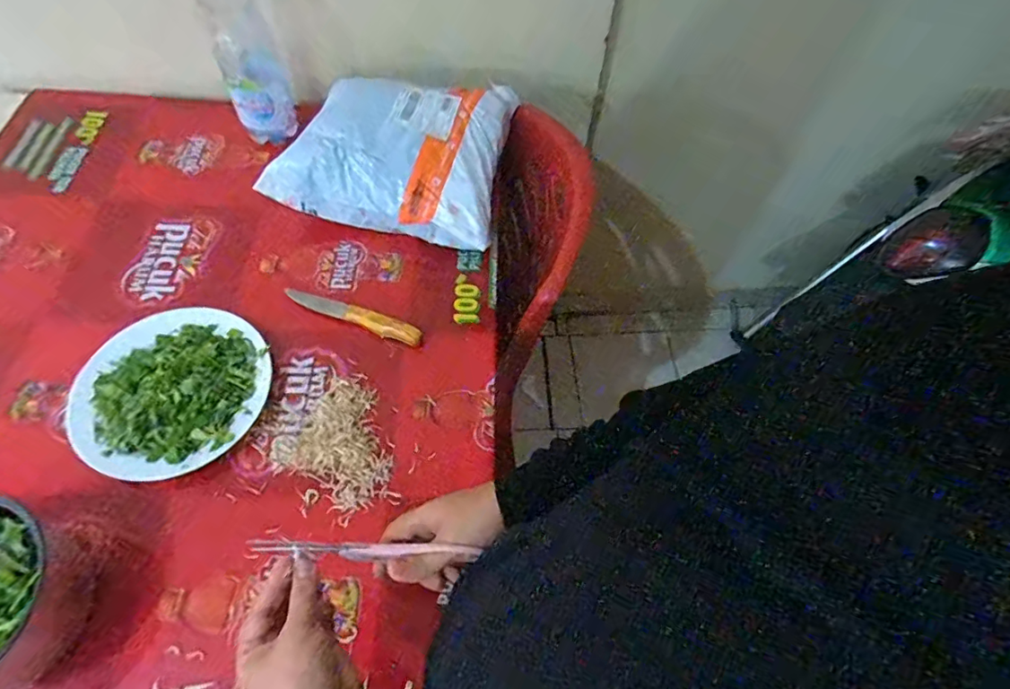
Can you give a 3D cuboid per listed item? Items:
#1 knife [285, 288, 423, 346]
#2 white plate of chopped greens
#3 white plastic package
[{"bbox_3d":[-0.201,-0.040,0.710,0.197,0.018,0.029,19,59,7],"label":"knife"},{"bbox_3d":[-0.394,0.046,0.628,0.208,0.051,0.211,2,59,-3],"label":"white plate of chopped greens"},{"bbox_3d":[-0.154,-0.290,0.784,0.299,0.091,0.243,11,59,2],"label":"white plastic package"}]

